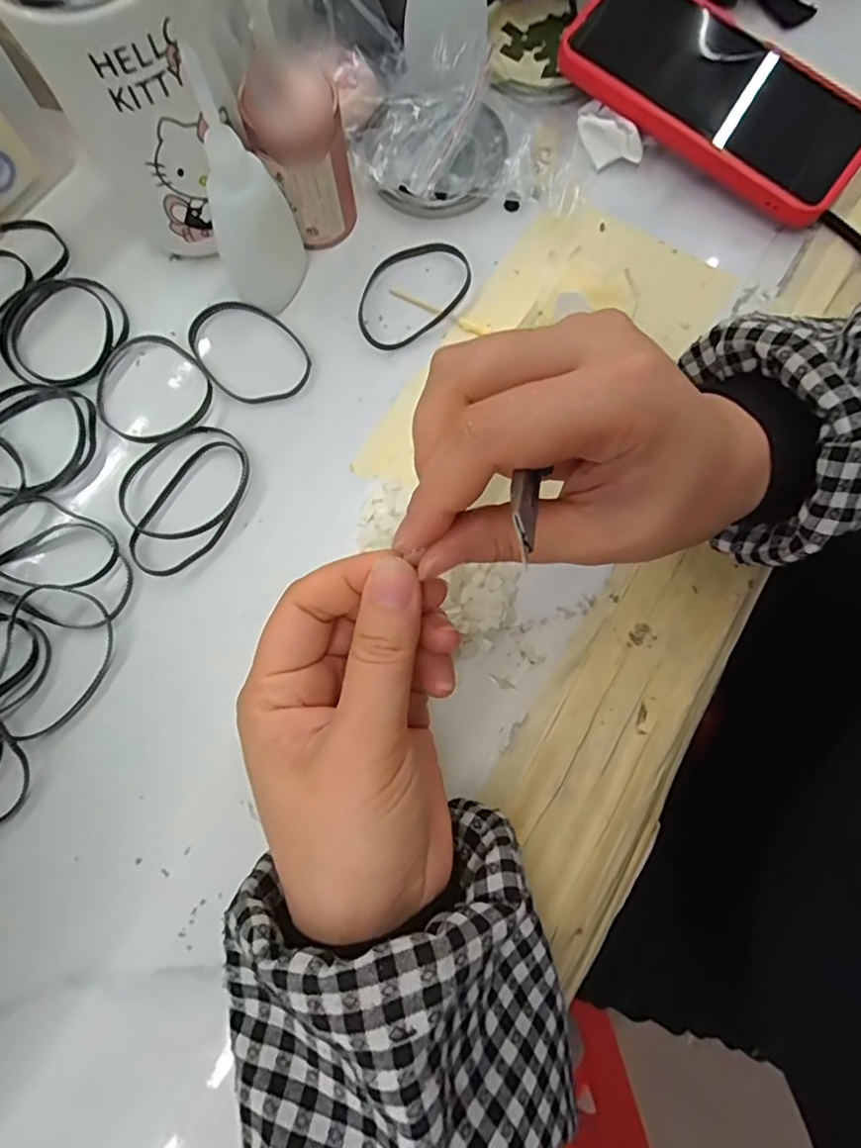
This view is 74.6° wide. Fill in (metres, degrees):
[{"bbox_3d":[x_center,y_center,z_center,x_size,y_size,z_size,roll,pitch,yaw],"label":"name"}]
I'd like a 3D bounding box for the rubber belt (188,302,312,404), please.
[{"bbox_3d":[-0.095,-0.115,0.293,0.068,0.004,0.048,41,81,7],"label":"rubber belt"}]

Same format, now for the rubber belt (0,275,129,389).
[{"bbox_3d":[-0.192,-0.127,0.296,0.065,0.007,0.063,0,78,0],"label":"rubber belt"}]

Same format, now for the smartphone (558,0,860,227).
[{"bbox_3d":[0.158,-0.264,0.308,0.168,0.017,0.084,38,78,3],"label":"smartphone"}]

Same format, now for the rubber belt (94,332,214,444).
[{"bbox_3d":[-0.143,-0.094,0.288,0.061,0.005,0.056,34,80,6],"label":"rubber belt"}]

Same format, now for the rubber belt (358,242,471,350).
[{"bbox_3d":[-0.011,-0.151,0.301,0.070,0.004,0.048,-36,81,-7],"label":"rubber belt"}]

